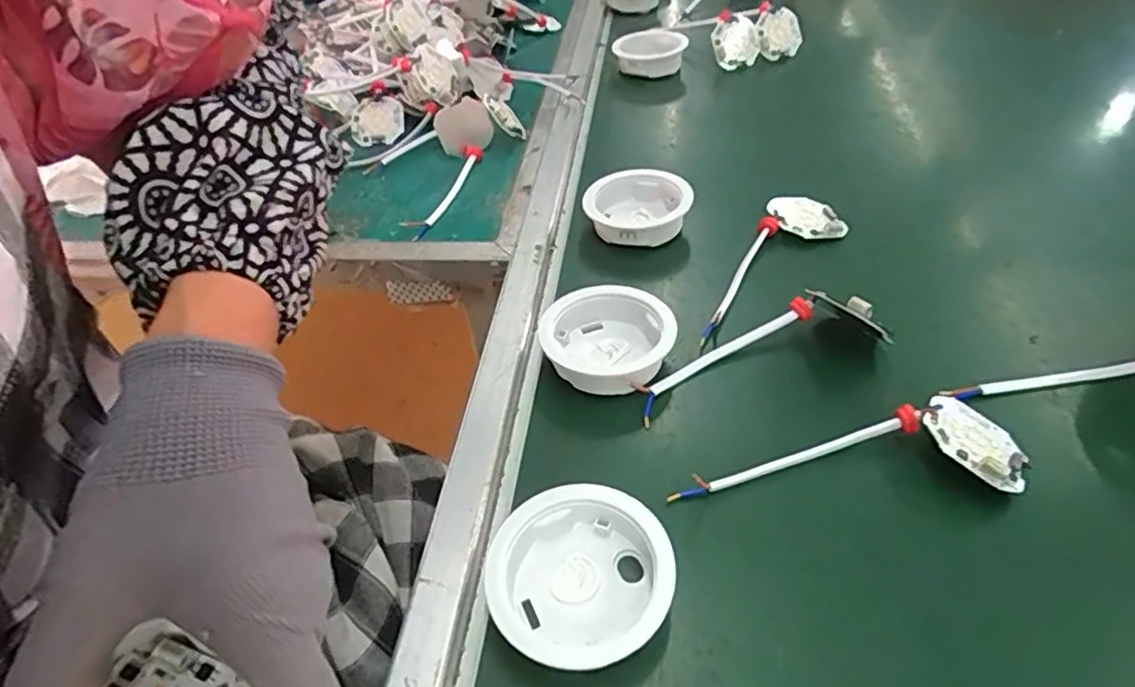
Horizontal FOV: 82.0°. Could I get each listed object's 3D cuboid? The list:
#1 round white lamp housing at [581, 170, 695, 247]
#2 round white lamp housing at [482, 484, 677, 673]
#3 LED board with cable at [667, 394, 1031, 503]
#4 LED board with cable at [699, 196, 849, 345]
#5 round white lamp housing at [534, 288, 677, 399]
[{"bbox_3d":[0.048,-0.092,0.453,0.068,0.030,0.061,20,50,22],"label":"round white lamp housing"},{"bbox_3d":[0.005,0.096,0.260,0.070,0.028,0.069,-2,46,2],"label":"round white lamp housing"},{"bbox_3d":[0.131,0.048,0.306,0.161,0.023,0.048,0,46,4],"label":"LED board with cable"},{"bbox_3d":[0.135,-0.050,0.411,0.052,0.014,0.160,20,50,21],"label":"LED board with cable"},{"bbox_3d":[0.022,-0.001,0.361,0.069,0.028,0.063,-2,46,2],"label":"round white lamp housing"}]

